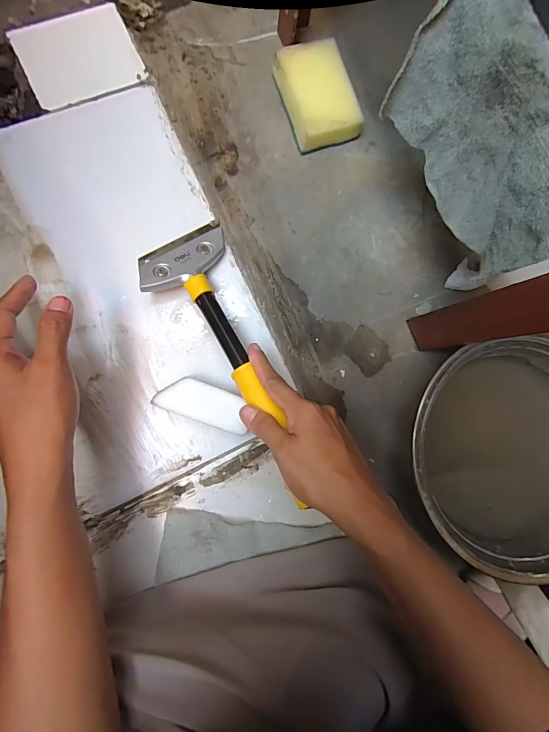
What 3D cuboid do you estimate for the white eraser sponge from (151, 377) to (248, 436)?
[{"bbox_3d":[-0.068,0.036,0.361,0.088,0.034,0.035,21,84,-5],"label":"white eraser sponge"}]

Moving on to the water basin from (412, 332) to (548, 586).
[{"bbox_3d":[0.243,0.090,0.382,0.231,0.078,0.221,1,86,-7],"label":"water basin"}]

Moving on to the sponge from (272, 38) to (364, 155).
[{"bbox_3d":[0.046,-0.299,0.404,0.073,0.035,0.105,-20,89,-8],"label":"sponge"}]

